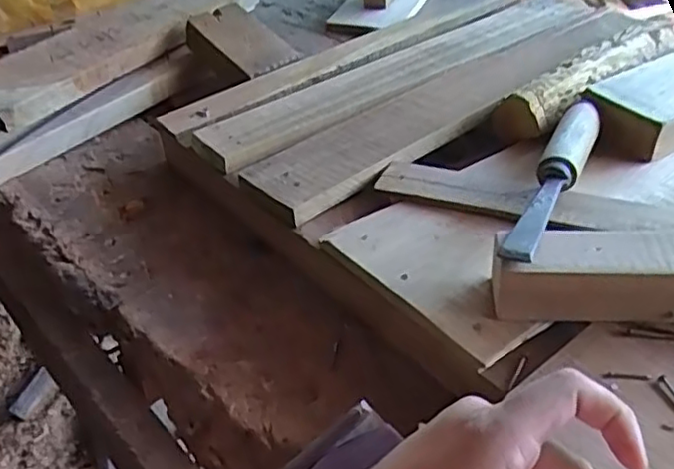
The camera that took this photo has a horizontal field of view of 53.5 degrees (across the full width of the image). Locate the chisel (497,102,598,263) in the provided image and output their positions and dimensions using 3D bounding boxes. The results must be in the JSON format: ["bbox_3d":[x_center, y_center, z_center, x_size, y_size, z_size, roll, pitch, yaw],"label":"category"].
[{"bbox_3d":[0.148,-0.036,0.454,0.023,0.047,0.211,16,46,22],"label":"chisel"}]

